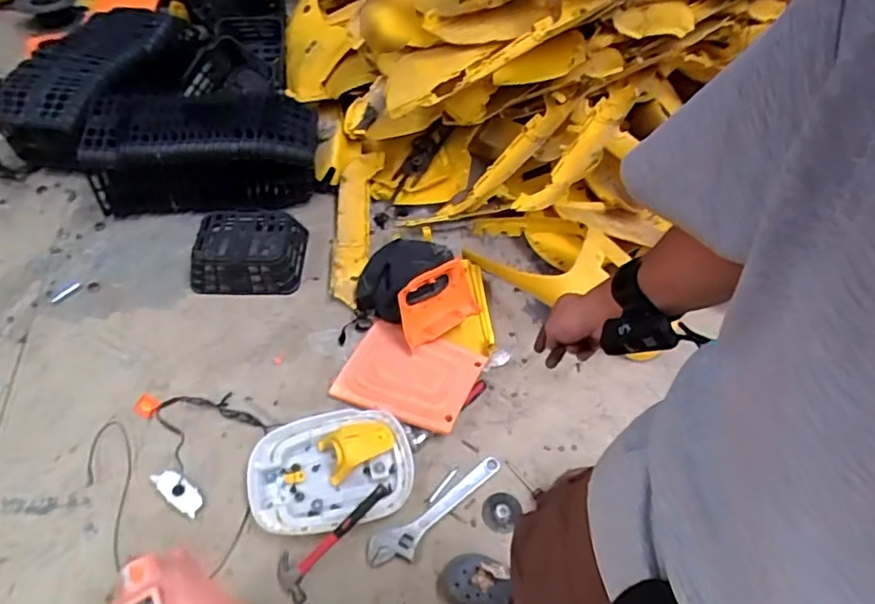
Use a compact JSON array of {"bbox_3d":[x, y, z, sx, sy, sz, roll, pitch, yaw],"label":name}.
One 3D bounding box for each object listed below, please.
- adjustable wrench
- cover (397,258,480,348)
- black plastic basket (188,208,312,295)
[{"bbox_3d":[0.006,0.457,1.272,0.353,0.017,0.080,-29,58,-22],"label":"adjustable wrench"},{"bbox_3d":[0.003,-0.002,1.536,0.236,0.188,0.032,-28,32,-31],"label":"cover"},{"bbox_3d":[-0.550,-0.148,1.699,0.317,0.106,0.249,-2,52,-3],"label":"black plastic basket"}]

